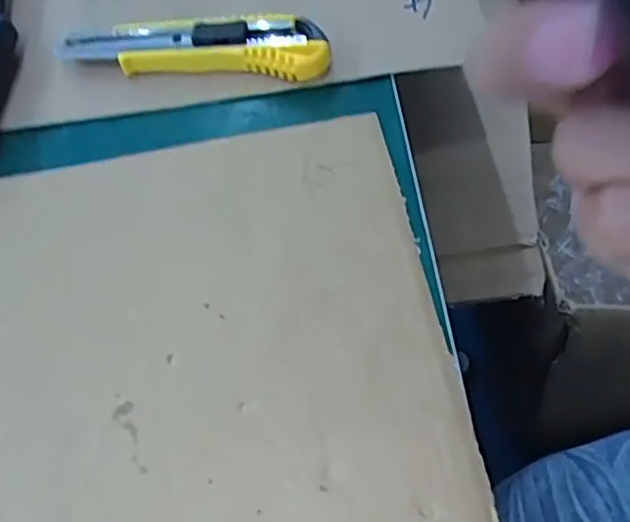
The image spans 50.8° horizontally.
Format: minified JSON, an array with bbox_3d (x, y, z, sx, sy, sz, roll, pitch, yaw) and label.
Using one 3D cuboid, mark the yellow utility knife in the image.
[{"bbox_3d":[-0.066,-0.120,0.363,0.148,0.021,0.036,6,63,7],"label":"yellow utility knife"}]

